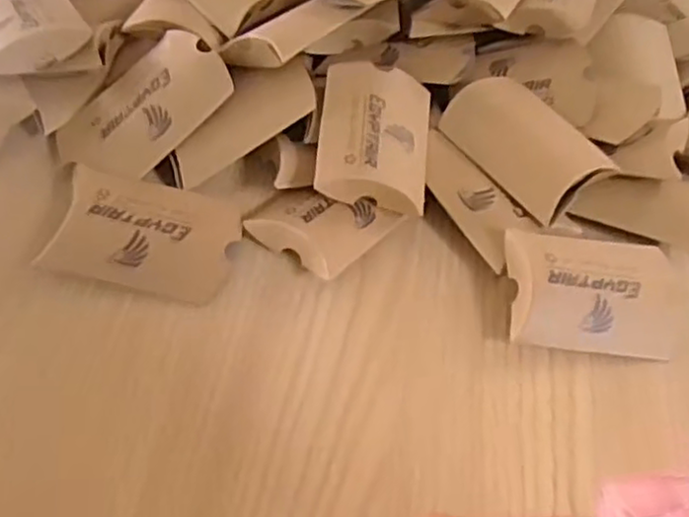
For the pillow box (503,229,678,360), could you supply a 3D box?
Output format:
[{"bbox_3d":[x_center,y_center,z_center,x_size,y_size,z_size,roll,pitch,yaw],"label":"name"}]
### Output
[{"bbox_3d":[0.119,0.016,0.338,0.083,0.023,0.056,4,54,-2],"label":"pillow box"}]

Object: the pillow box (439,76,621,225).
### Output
[{"bbox_3d":[0.093,-0.062,0.375,0.053,0.014,0.083,-32,63,-25],"label":"pillow box"}]

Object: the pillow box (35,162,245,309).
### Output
[{"bbox_3d":[-0.095,-0.012,0.342,0.083,0.016,0.058,11,54,3],"label":"pillow box"}]

